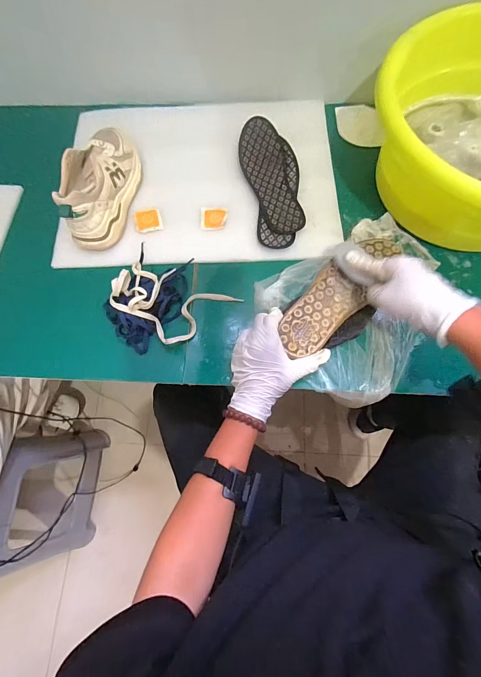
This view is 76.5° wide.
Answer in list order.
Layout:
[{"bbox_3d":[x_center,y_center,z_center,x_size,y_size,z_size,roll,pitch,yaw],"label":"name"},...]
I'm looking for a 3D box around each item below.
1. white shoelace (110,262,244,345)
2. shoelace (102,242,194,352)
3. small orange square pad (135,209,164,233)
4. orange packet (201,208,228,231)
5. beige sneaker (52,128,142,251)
[{"bbox_3d":[-0.110,-0.058,0.483,0.177,0.052,0.117,24,75,9],"label":"white shoelace"},{"bbox_3d":[-0.155,-0.075,0.498,0.119,0.030,0.166,31,76,11],"label":"shoelace"},{"bbox_3d":[-0.166,-0.215,0.555,0.047,0.007,0.047,-9,72,-1],"label":"small orange square pad"},{"bbox_3d":[-0.048,-0.217,0.548,0.047,0.006,0.046,-1,72,2],"label":"orange packet"},{"bbox_3d":[-0.239,-0.274,0.528,0.088,0.092,0.236,5,72,4],"label":"beige sneaker"}]

